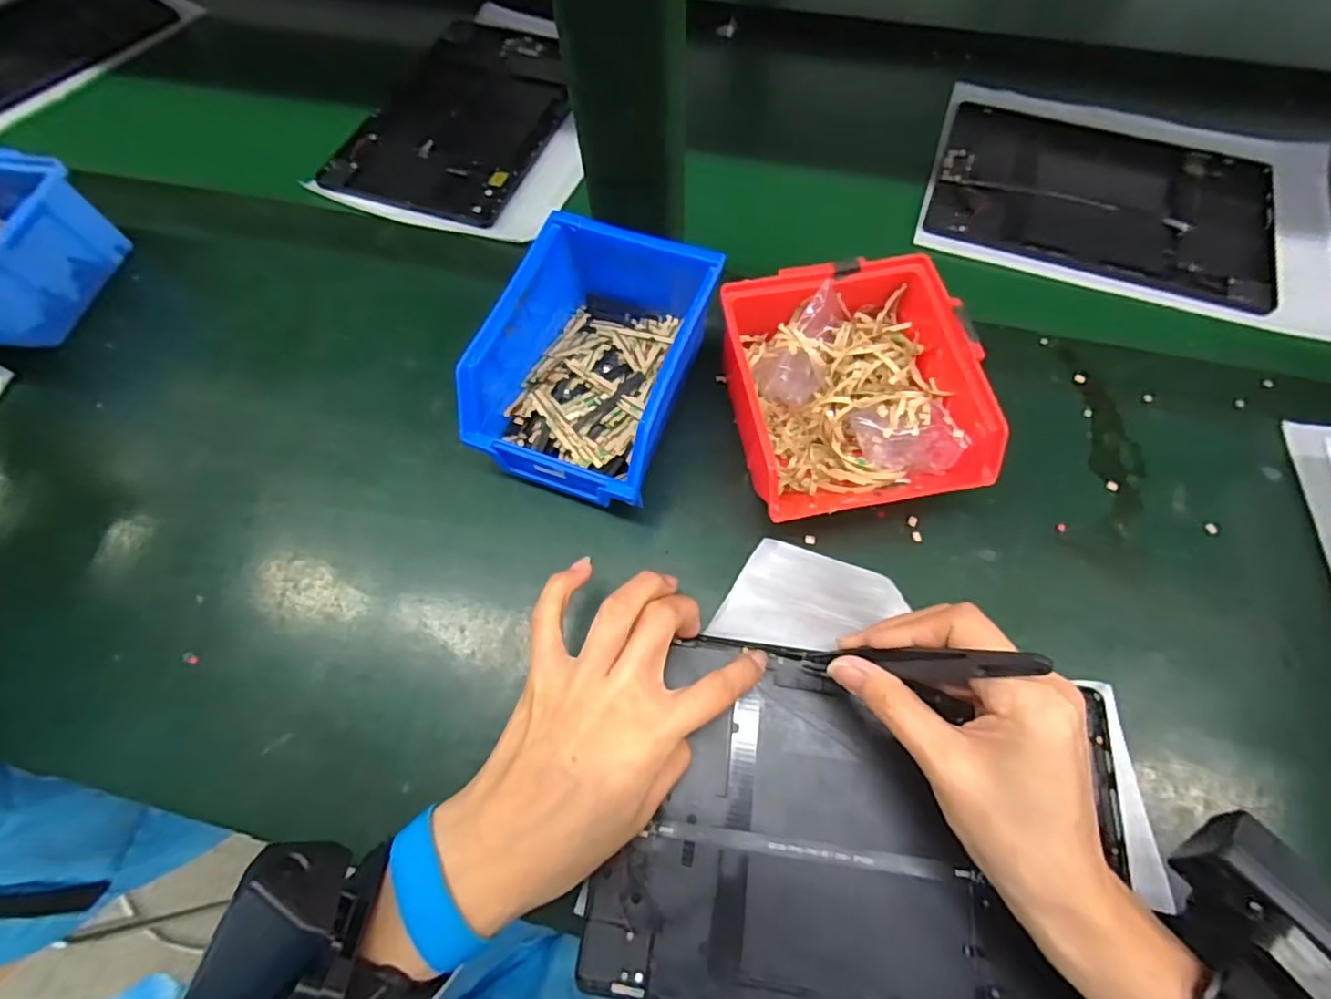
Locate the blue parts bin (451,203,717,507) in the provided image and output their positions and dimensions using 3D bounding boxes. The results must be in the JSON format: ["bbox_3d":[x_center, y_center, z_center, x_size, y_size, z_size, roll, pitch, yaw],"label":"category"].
[{"bbox_3d":[-0.035,-0.083,0.342,0.104,0.079,0.159,20,67,10],"label":"blue parts bin"}]

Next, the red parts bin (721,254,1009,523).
[{"bbox_3d":[0.101,-0.056,0.331,0.121,0.070,0.132,-8,65,-3],"label":"red parts bin"}]

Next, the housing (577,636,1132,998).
[{"bbox_3d":[0.090,0.155,0.273,0.228,0.009,0.154,8,66,5],"label":"housing"}]

